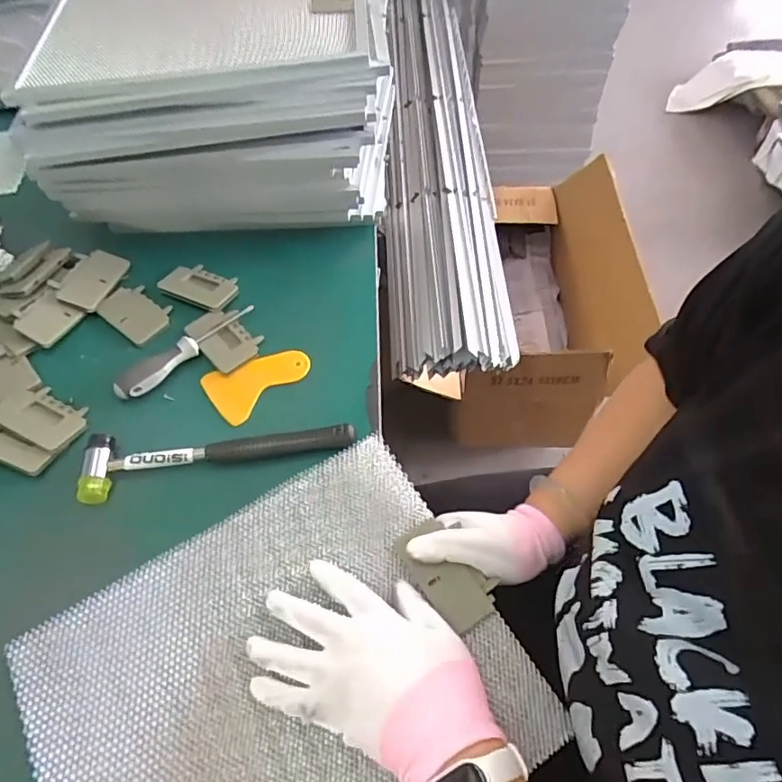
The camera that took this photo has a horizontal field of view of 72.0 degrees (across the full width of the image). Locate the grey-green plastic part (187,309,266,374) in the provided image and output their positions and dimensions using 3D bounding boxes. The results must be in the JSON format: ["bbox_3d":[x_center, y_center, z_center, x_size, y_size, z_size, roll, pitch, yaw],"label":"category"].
[{"bbox_3d":[-0.176,-0.058,0.570,0.056,0.006,0.085,-38,64,-18],"label":"grey-green plastic part"}]

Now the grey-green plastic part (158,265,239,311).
[{"bbox_3d":[-0.216,-0.121,0.614,0.085,0.012,0.055,21,52,12],"label":"grey-green plastic part"}]

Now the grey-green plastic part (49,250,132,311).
[{"bbox_3d":[-0.346,-0.130,0.617,0.060,0.007,0.083,18,57,-5],"label":"grey-green plastic part"}]

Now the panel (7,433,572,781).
[{"bbox_3d":[-0.080,0.214,0.392,0.325,0.023,0.269,-30,62,-14],"label":"panel"}]

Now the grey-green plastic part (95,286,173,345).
[{"bbox_3d":[-0.283,-0.088,0.598,0.082,0.009,0.055,33,66,20],"label":"grey-green plastic part"}]

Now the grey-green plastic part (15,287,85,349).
[{"bbox_3d":[-0.371,-0.078,0.583,0.048,0.007,0.056,34,62,-2],"label":"grey-green plastic part"}]

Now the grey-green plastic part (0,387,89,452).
[{"bbox_3d":[-0.341,0.024,0.525,0.089,0.008,0.051,23,51,14],"label":"grey-green plastic part"}]

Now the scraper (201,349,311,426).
[{"bbox_3d":[-0.136,-0.016,0.547,0.099,0.006,0.065,-38,71,-16],"label":"scraper"}]

